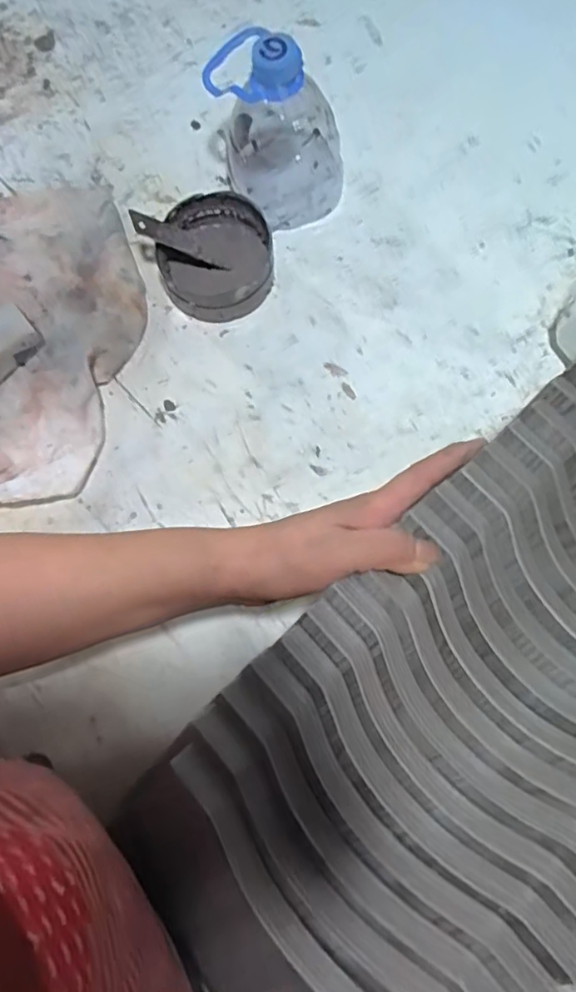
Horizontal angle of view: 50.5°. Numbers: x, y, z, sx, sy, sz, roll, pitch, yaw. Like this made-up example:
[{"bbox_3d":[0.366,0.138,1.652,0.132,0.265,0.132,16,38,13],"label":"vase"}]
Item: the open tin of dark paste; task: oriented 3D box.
[{"bbox_3d":[-0.057,-0.189,0.489,0.088,0.036,0.090,0,75,1],"label":"open tin of dark paste"}]

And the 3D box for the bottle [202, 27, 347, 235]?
[{"bbox_3d":[-0.007,-0.293,0.471,0.088,0.125,0.089,-23,76,-5],"label":"bottle"}]

